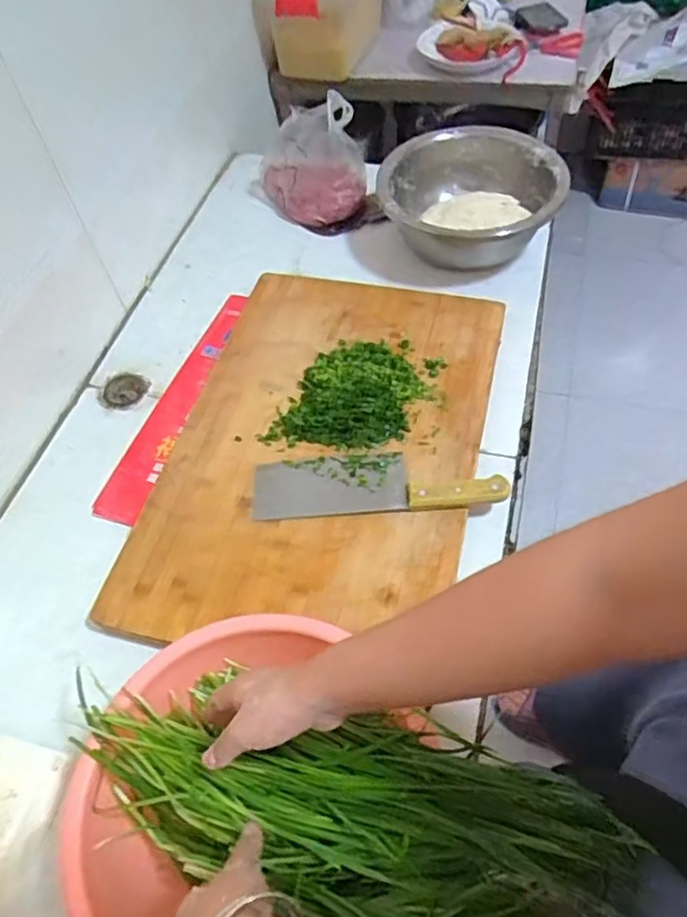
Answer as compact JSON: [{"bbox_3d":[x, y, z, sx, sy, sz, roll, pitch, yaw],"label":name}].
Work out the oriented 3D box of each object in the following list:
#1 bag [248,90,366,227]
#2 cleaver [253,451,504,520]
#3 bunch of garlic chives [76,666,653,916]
[{"bbox_3d":[-0.074,-0.494,1.049,0.215,0.167,0.125,5,56,9],"label":"bag"},{"bbox_3d":[0.038,0.026,0.731,0.285,0.018,0.079,-3,55,4],"label":"cleaver"},{"bbox_3d":[-0.011,0.270,0.481,0.412,0.068,0.166,6,55,21],"label":"bunch of garlic chives"}]

